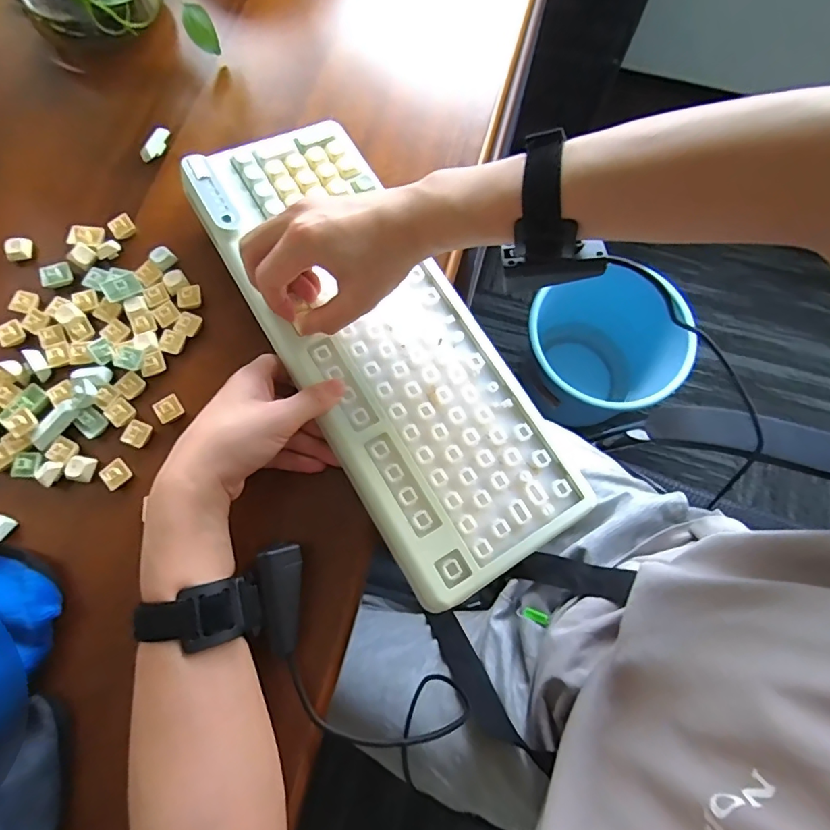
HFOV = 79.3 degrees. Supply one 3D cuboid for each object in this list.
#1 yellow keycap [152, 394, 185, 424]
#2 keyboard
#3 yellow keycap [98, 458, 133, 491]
[{"bbox_3d":[-0.195,-0.005,0.395,0.019,0.008,0.017,-34,76,-9],"label":"yellow keycap"},{"bbox_3d":[-0.030,-0.068,0.394,0.151,0.032,0.404,-31,79,-8],"label":"keyboard"},{"bbox_3d":[-0.229,0.045,0.383,0.019,0.010,0.019,-38,76,-10],"label":"yellow keycap"}]

